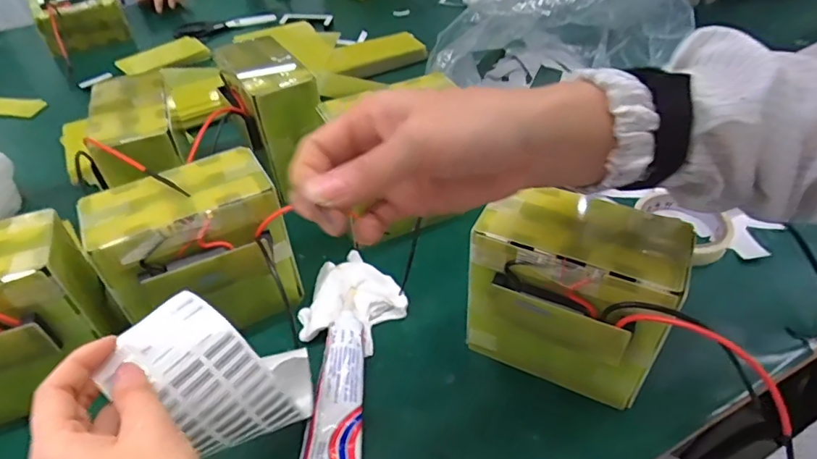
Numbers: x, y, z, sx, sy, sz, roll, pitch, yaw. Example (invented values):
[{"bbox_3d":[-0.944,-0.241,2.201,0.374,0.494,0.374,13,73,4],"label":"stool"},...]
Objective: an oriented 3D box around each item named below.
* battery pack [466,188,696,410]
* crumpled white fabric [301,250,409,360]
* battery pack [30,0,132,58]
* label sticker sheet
[{"bbox_3d":[0.121,0.055,0.395,0.139,0.148,0.088,18,47,20],"label":"battery pack"},{"bbox_3d":[-0.055,0.069,0.472,0.085,0.029,0.090,24,49,25],"label":"crumpled white fabric"},{"bbox_3d":[-0.596,-0.382,0.923,0.143,0.086,0.089,-32,50,-27],"label":"battery pack"},{"bbox_3d":[-0.118,0.097,0.322,0.090,0.108,0.070,-7,44,-5],"label":"label sticker sheet"}]

